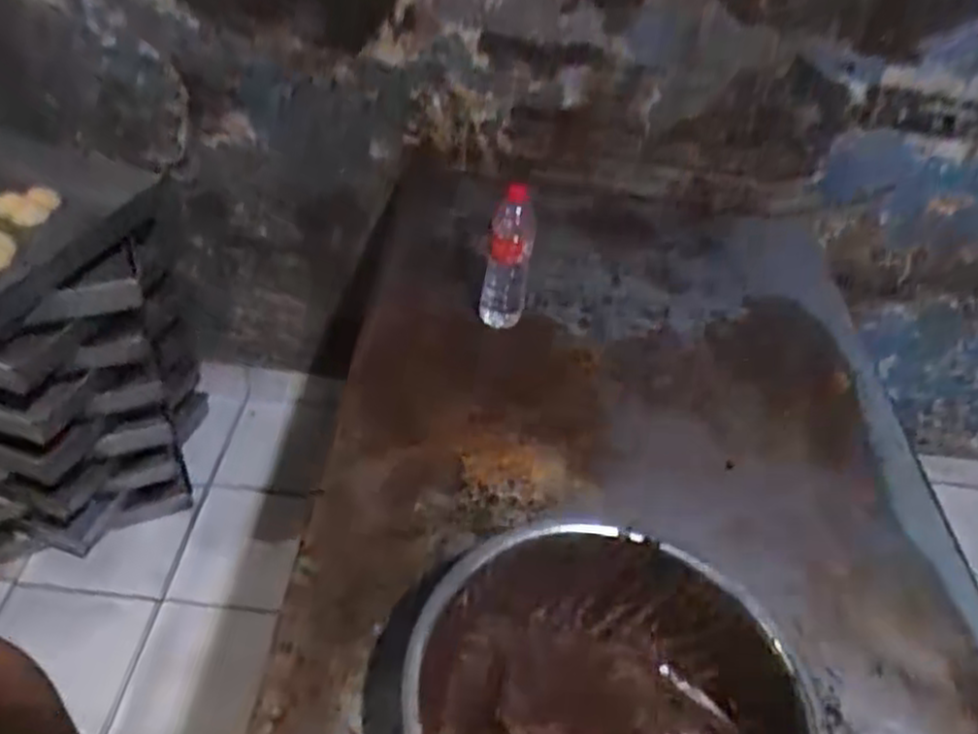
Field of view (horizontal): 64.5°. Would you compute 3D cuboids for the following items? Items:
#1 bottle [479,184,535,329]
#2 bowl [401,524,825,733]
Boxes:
[{"bbox_3d":[0.028,-0.153,1.145,0.066,0.211,0.070,6,43,-4],"label":"bottle"},{"bbox_3d":[0.104,0.320,0.695,0.346,0.166,0.335,5,43,-4],"label":"bowl"}]

